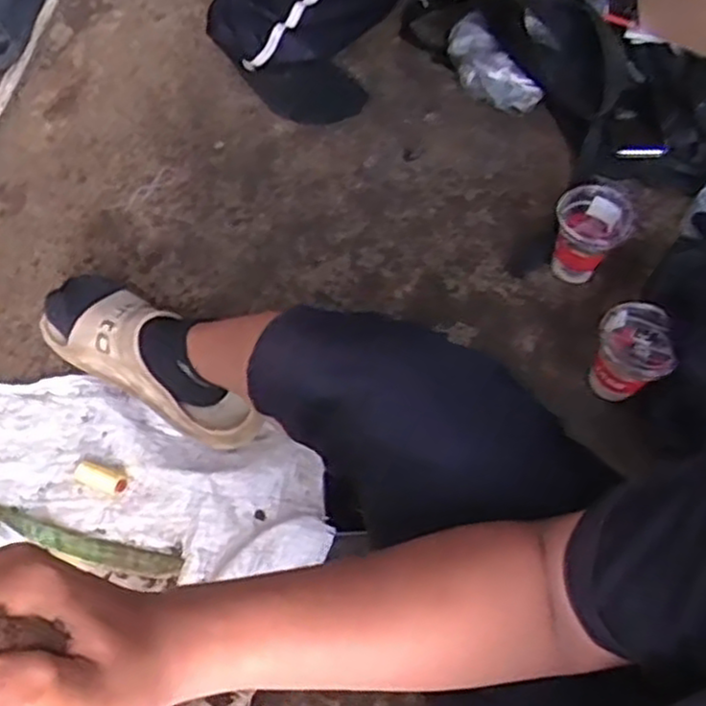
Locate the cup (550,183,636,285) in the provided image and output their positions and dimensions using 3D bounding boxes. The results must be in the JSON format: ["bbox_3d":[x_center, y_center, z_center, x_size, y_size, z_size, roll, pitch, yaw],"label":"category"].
[{"bbox_3d":[0.302,-0.148,0.983,0.090,0.122,0.082,1,61,-2],"label":"cup"}]

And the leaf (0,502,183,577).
[{"bbox_3d":[-0.326,0.198,0.823,0.284,0.014,0.032,15,61,6],"label":"leaf"}]

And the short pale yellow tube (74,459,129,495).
[{"bbox_3d":[-0.285,0.143,0.856,0.066,0.023,0.025,20,62,9],"label":"short pale yellow tube"}]

